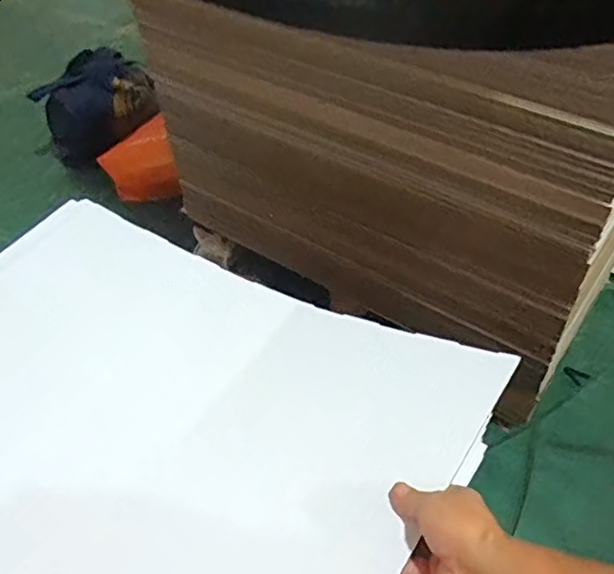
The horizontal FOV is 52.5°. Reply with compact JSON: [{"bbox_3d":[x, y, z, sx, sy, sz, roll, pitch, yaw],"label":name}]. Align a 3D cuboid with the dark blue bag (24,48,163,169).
[{"bbox_3d":[-0.522,-0.440,1.552,0.154,0.211,0.248,34,59,29],"label":"dark blue bag"}]

